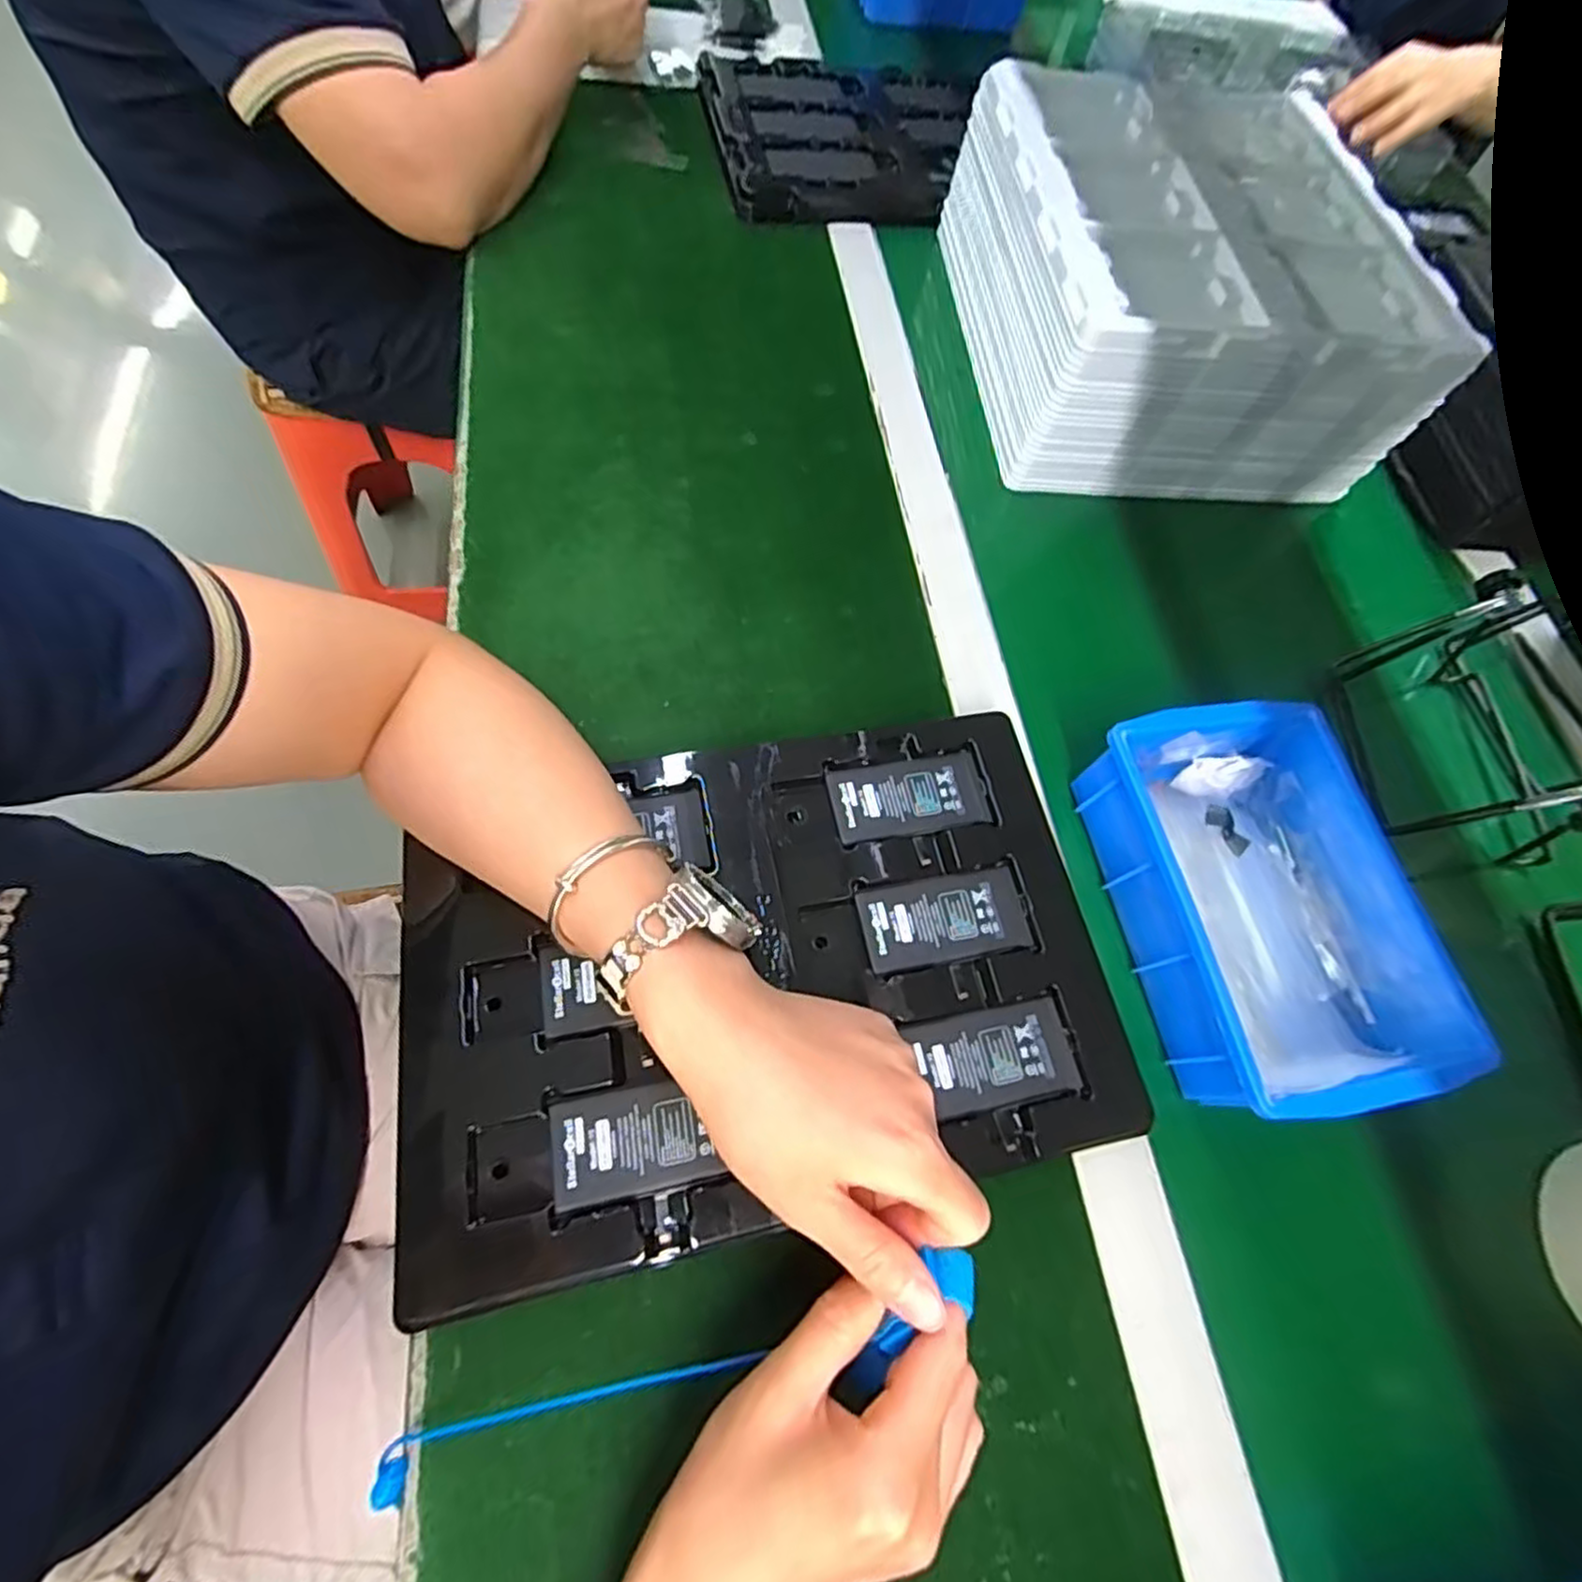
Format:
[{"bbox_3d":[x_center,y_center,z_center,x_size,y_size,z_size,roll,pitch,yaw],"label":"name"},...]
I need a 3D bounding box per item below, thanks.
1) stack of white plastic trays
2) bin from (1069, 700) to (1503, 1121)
[{"bbox_3d":[0.294,-0.399,0.555,0.287,0.110,0.326,0,66,-8],"label":"stack of white plastic trays"},{"bbox_3d":[0.260,0.057,0.387,0.151,0.058,0.201,-7,67,-11],"label":"bin"}]

